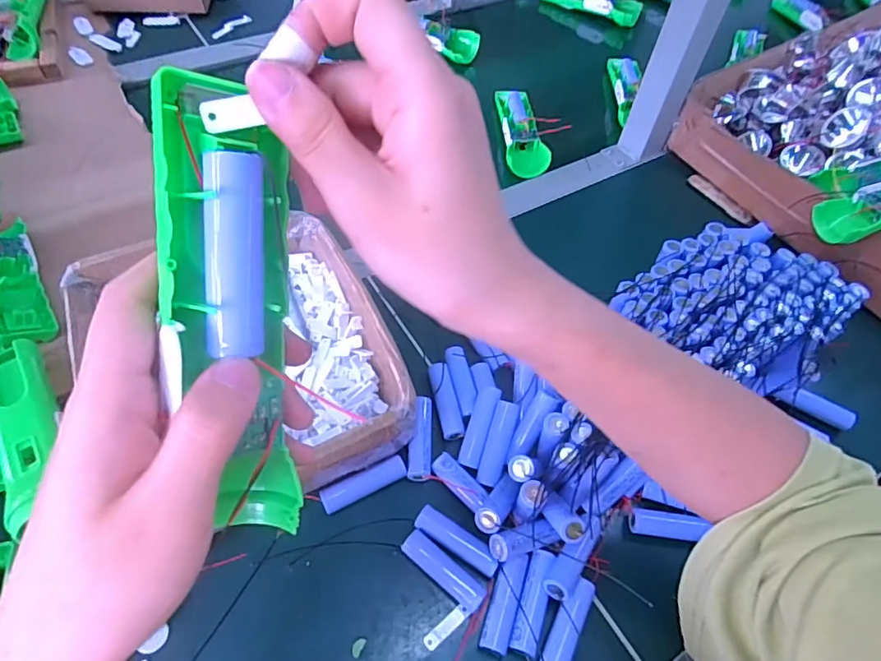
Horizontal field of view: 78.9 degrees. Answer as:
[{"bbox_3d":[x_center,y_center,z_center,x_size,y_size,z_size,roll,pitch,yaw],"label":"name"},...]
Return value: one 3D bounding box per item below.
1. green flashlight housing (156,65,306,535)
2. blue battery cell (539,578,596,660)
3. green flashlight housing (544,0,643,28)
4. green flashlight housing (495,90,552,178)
[{"bbox_3d":[-0.068,-0.001,0.183,0.037,0.159,0.028,-4,15,-7],"label":"green flashlight housing"},{"bbox_3d":[0.084,0.198,0.358,0.019,0.019,0.066,28,57,15],"label":"blue battery cell"},{"bbox_3d":[0.246,-0.542,0.882,0.166,0.037,0.039,28,57,15],"label":"green flashlight housing"},{"bbox_3d":[0.102,-0.251,0.672,0.051,0.023,0.155,0,55,-4],"label":"green flashlight housing"}]

